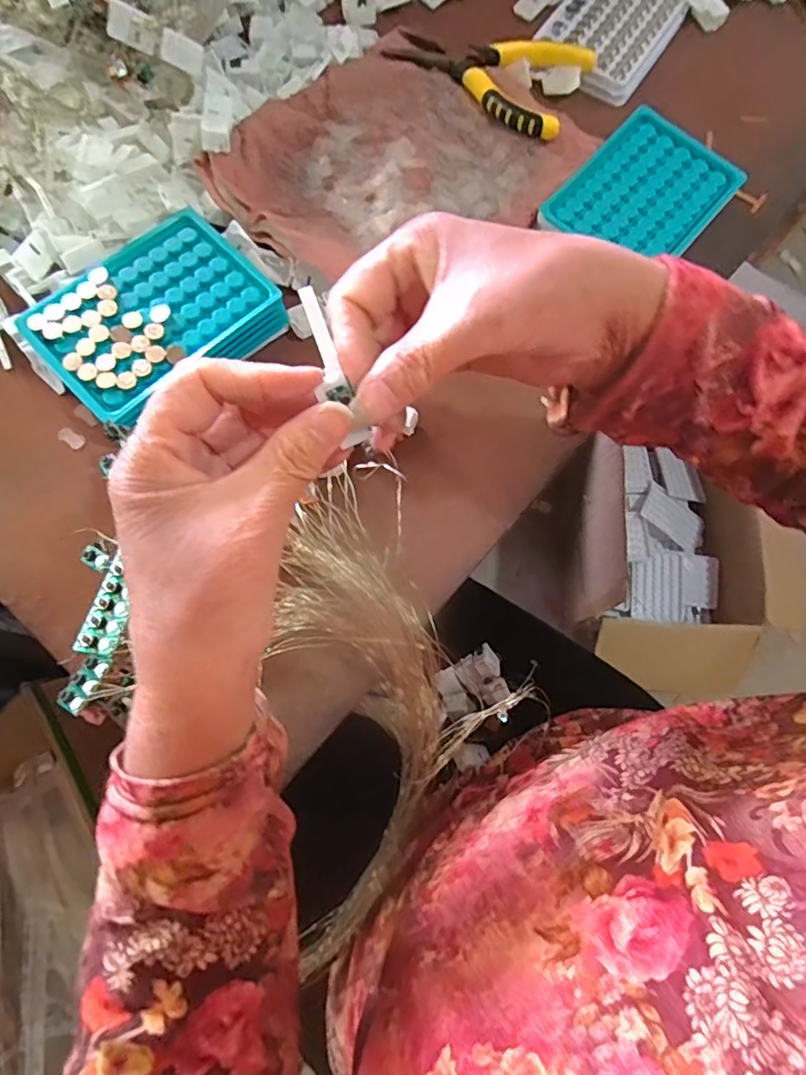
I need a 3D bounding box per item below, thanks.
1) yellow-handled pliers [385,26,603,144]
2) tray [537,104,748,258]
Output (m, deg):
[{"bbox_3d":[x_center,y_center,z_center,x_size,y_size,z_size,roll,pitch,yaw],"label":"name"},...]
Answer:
[{"bbox_3d":[0.063,-0.362,0.440,0.147,0.016,0.091,25,75,4],"label":"yellow-handled pliers"},{"bbox_3d":[0.169,-0.242,0.402,0.093,0.013,0.126,41,77,8],"label":"tray"}]

